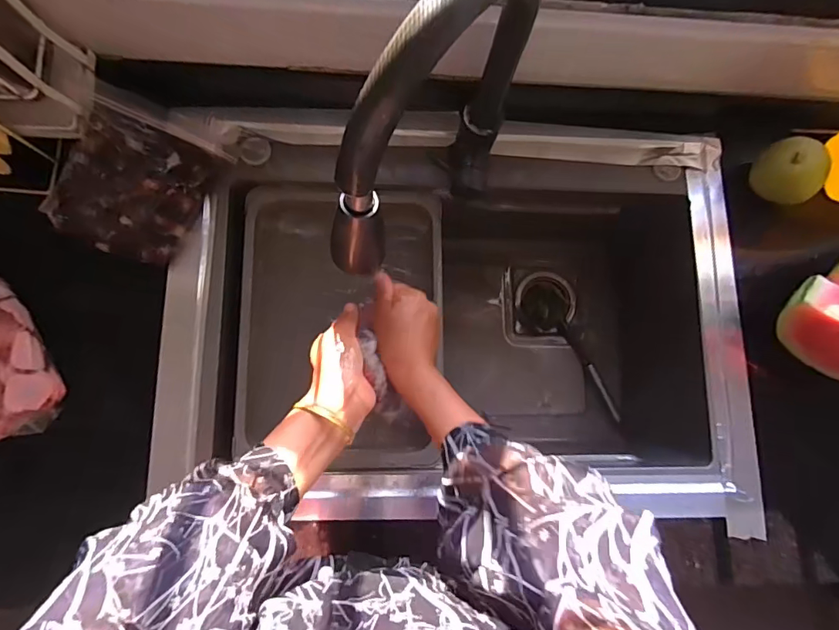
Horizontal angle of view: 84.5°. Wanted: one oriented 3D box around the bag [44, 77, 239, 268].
[{"bbox_3d":[-0.317,-0.164,0.532,0.145,0.068,0.192,15,81,-3],"label":"bag"}]

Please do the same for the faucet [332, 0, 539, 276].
[{"bbox_3d":[0.015,-0.140,0.390,0.054,0.291,0.230,40,80,1],"label":"faucet"}]

